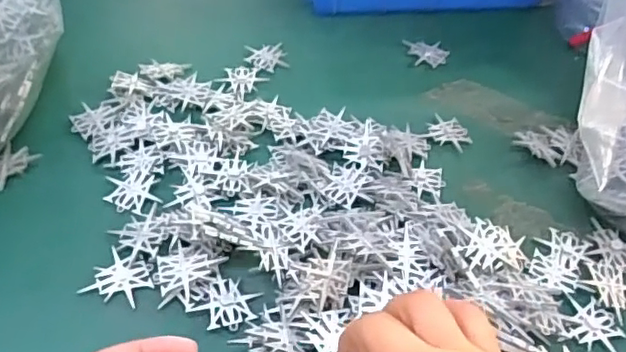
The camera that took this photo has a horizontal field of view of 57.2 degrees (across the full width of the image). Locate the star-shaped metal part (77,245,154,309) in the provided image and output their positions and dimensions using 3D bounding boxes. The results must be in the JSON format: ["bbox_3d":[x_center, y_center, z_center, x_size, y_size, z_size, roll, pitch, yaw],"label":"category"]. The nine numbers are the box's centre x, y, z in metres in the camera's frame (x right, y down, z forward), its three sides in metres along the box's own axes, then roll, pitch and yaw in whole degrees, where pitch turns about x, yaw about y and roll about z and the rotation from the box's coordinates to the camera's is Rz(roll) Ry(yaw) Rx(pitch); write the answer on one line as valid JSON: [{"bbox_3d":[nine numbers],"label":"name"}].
[{"bbox_3d":[-0.112,0.060,0.332,0.033,0.004,0.030,20,52,10],"label":"star-shaped metal part"}]

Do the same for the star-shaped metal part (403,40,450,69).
[{"bbox_3d":[0.099,-0.105,0.496,0.038,0.005,0.031,3,51,-4],"label":"star-shaped metal part"}]

